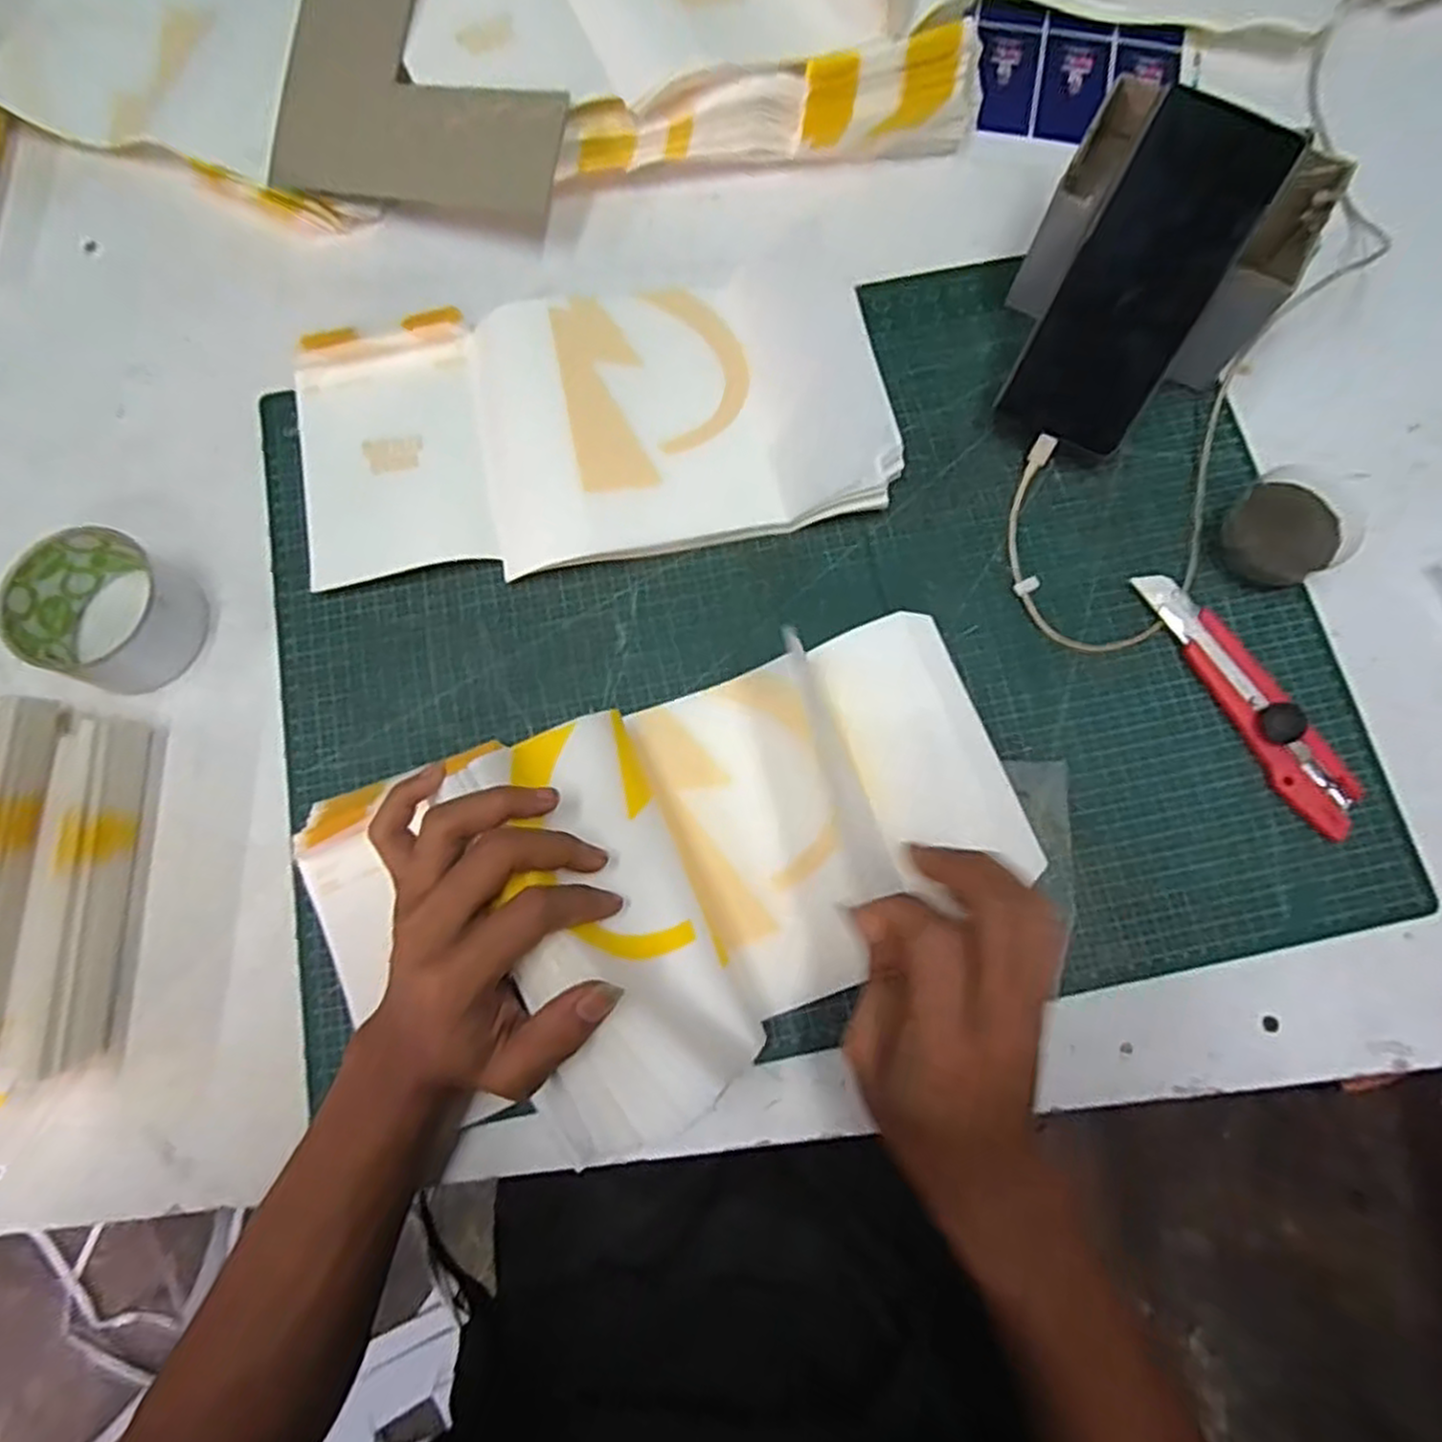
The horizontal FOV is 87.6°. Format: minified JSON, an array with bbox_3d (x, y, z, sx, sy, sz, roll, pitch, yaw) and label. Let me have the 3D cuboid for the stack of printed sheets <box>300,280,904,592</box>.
[{"bbox_3d":[-0.078,-0.182,0.452,0.345,0.027,0.175,-10,76,-2],"label":"stack of printed sheets"}]

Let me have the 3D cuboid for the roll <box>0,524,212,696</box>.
[{"bbox_3d":[-0.340,-0.061,0.415,0.078,0.042,0.078,0,76,1],"label":"roll"}]

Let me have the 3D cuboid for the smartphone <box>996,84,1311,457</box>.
[{"bbox_3d":[0.226,-0.235,0.408,0.074,0.009,0.160,34,122,18],"label":"smartphone"}]

